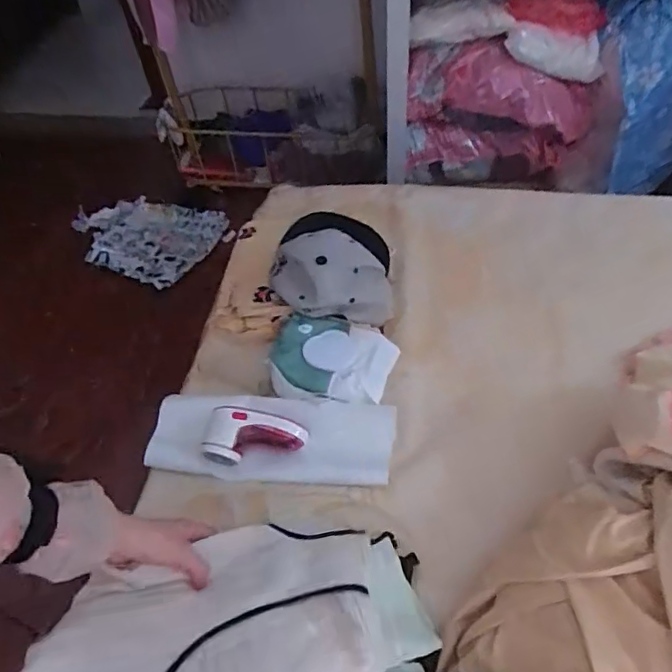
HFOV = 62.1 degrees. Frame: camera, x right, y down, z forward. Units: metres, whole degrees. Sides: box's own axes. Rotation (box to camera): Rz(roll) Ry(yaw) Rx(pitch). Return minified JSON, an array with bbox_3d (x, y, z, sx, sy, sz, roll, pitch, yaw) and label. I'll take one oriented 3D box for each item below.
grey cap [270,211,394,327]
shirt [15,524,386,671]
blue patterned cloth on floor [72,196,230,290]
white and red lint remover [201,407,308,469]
[{"bbox_3d":[-0.009,-0.137,0.904,0.184,0.082,0.246,-3,51,4],"label":"grey cap"},{"bbox_3d":[-0.116,0.284,0.521,0.302,0.118,0.229,-7,51,1],"label":"shirt"},{"bbox_3d":[-0.599,-0.330,1.772,0.421,0.066,0.341,17,55,19],"label":"blue patterned cloth on floor"},{"bbox_3d":[-0.108,0.135,0.756,0.134,0.060,0.065,-5,51,2],"label":"white and red lint remover"}]

